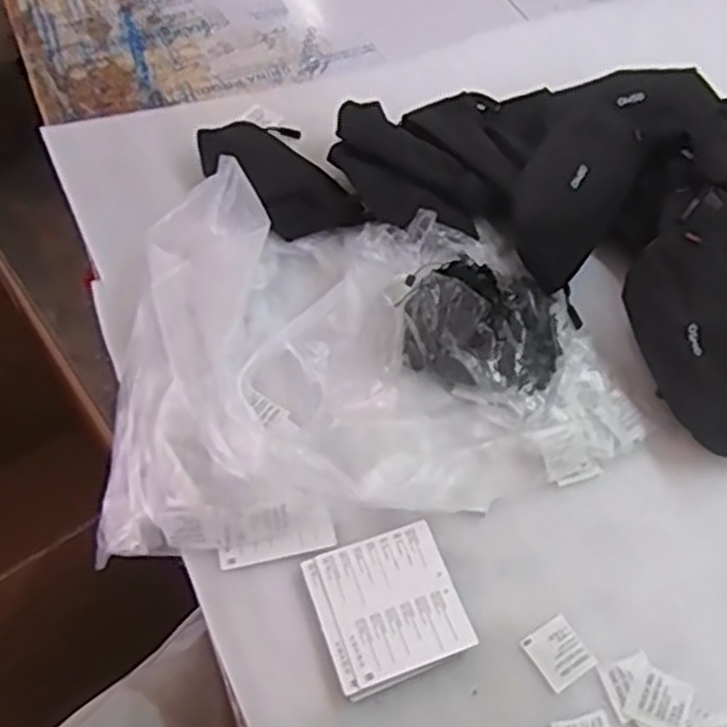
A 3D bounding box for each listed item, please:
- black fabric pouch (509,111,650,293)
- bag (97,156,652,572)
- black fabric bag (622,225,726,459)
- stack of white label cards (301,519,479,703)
[{"bbox_3d":[0.203,-0.174,0.742,0.095,0.057,0.216,39,74,-4],"label":"black fabric pouch"},{"bbox_3d":[0.005,-0.016,0.646,0.429,0.076,0.305,-4,57,-5],"label":"bag"},{"bbox_3d":[0.285,-0.015,0.660,0.082,0.046,0.190,-18,84,-14],"label":"black fabric bag"},{"bbox_3d":[0.018,0.177,0.569,0.100,0.013,0.101,-18,60,-14],"label":"stack of white label cards"}]

